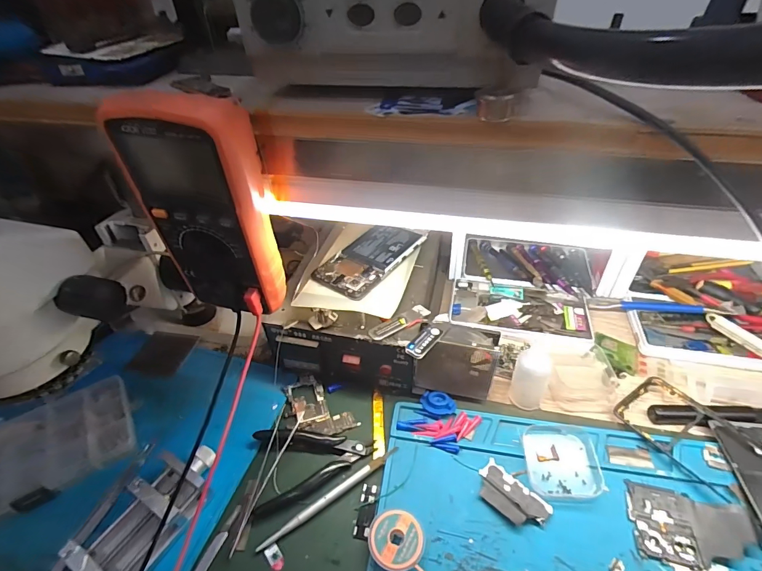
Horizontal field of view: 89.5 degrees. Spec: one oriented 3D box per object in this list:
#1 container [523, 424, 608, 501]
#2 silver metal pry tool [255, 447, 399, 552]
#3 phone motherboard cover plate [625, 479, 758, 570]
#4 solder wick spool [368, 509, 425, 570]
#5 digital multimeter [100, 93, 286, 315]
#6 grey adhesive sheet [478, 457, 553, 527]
[{"bbox_3d":[0.169,0.164,0.361,0.065,0.013,0.066,-1,42,3],"label":"container"},{"bbox_3d":[-0.045,0.189,0.350,0.142,0.005,0.010,-27,47,-24],"label":"silver metal pry tool"},{"bbox_3d":[0.254,0.200,0.313,0.088,0.007,0.062,9,43,15],"label":"phone motherboard cover plate"},{"bbox_3d":[0.013,0.210,0.316,0.045,0.014,0.043,-2,42,2],"label":"solder wick spool"},{"bbox_3d":[-0.124,-0.051,0.290,0.087,0.167,0.050,10,43,14],"label":"digital multimeter"},{"bbox_3d":[0.115,0.188,0.341,0.036,0.005,0.062,-35,50,-30],"label":"grey adhesive sheet"}]

